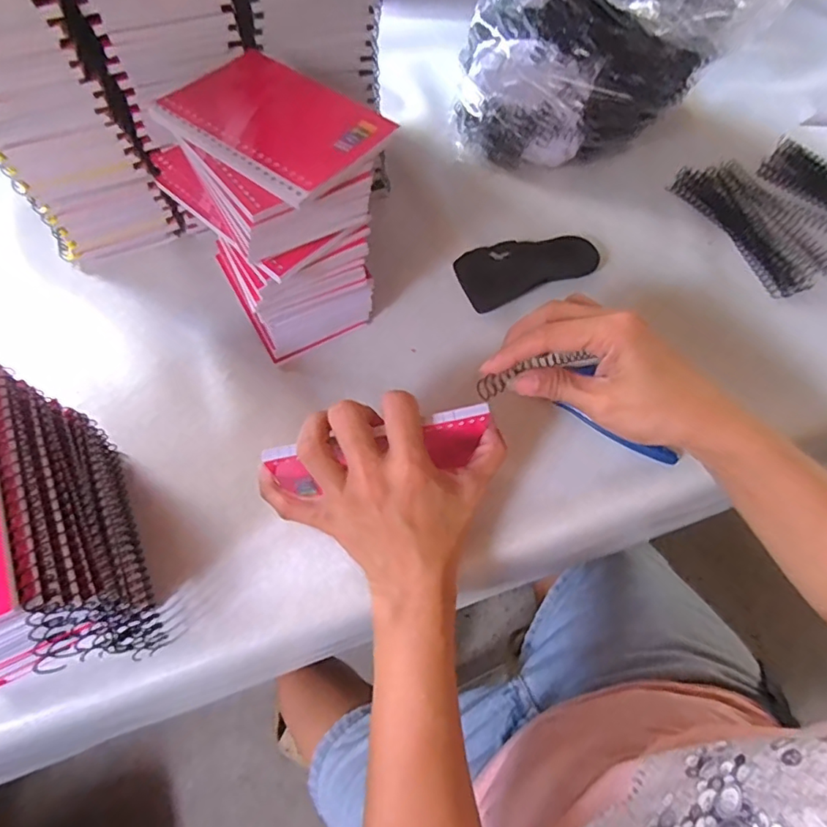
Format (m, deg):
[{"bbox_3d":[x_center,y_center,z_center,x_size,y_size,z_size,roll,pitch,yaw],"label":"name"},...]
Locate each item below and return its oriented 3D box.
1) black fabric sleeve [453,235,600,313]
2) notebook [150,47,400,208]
[{"bbox_3d":[0.097,-0.127,0.463,0.116,0.015,0.055,-20,65,-10],"label":"black fabric sleeve"},{"bbox_3d":[-0.089,-0.184,0.330,0.141,0.007,0.092,38,69,16],"label":"notebook"}]

